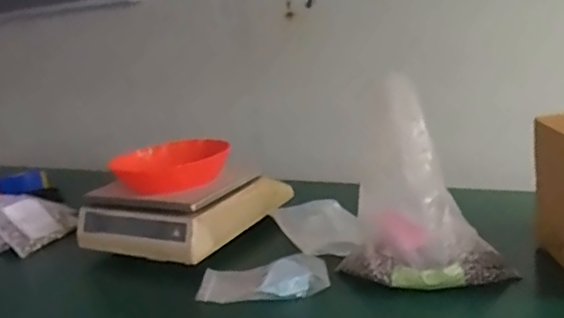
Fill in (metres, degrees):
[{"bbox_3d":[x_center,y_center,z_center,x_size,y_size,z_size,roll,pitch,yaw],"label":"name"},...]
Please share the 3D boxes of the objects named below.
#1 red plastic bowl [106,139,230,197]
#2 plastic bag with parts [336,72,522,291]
[{"bbox_3d":[-0.188,0.010,1.041,0.184,0.058,0.159,-8,14,-4],"label":"red plastic bowl"},{"bbox_3d":[0.182,0.049,0.764,0.223,0.279,0.077,0,15,24],"label":"plastic bag with parts"}]

